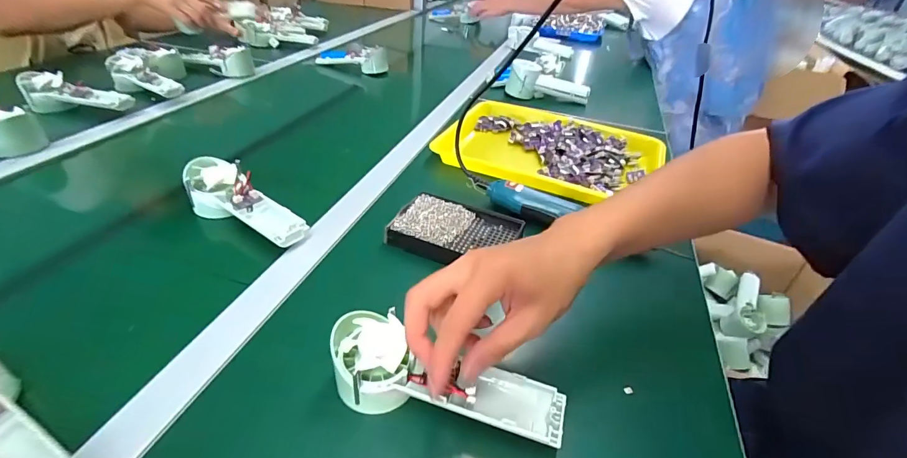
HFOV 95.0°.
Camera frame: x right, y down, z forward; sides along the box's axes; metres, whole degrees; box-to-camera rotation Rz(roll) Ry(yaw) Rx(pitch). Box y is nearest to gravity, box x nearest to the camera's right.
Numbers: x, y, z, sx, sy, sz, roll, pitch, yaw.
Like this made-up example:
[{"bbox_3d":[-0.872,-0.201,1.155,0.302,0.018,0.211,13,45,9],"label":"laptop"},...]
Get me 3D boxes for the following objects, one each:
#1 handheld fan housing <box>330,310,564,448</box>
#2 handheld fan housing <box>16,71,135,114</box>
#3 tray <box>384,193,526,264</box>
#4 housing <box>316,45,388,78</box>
[{"bbox_3d":[-0.008,0.111,0.311,0.176,0.040,0.060,14,39,5],"label":"handheld fan housing"},{"bbox_3d":[-0.615,-0.218,0.685,0.172,0.049,0.063,10,39,4],"label":"handheld fan housing"},{"bbox_3d":[0.001,0.003,0.482,0.135,0.022,0.092,19,40,14],"label":"tray"},{"bbox_3d":[-0.244,-0.414,0.995,0.179,0.065,0.037,15,39,9],"label":"housing"}]

